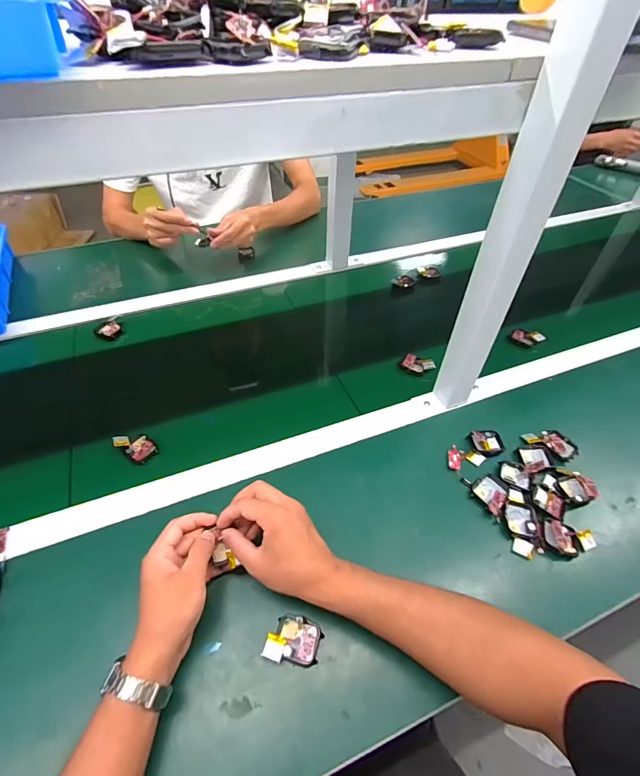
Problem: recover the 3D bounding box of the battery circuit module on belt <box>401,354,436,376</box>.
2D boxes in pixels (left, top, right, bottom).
[{"bbox_3d":[0.167,-0.041,0.668,0.053,0.012,0.038,31,55,25],"label":"battery circuit module on belt"}]

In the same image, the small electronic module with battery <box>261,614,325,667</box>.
[{"bbox_3d":[-0.026,0.253,0.392,0.053,0.016,0.042,6,48,5],"label":"small electronic module with battery"}]

